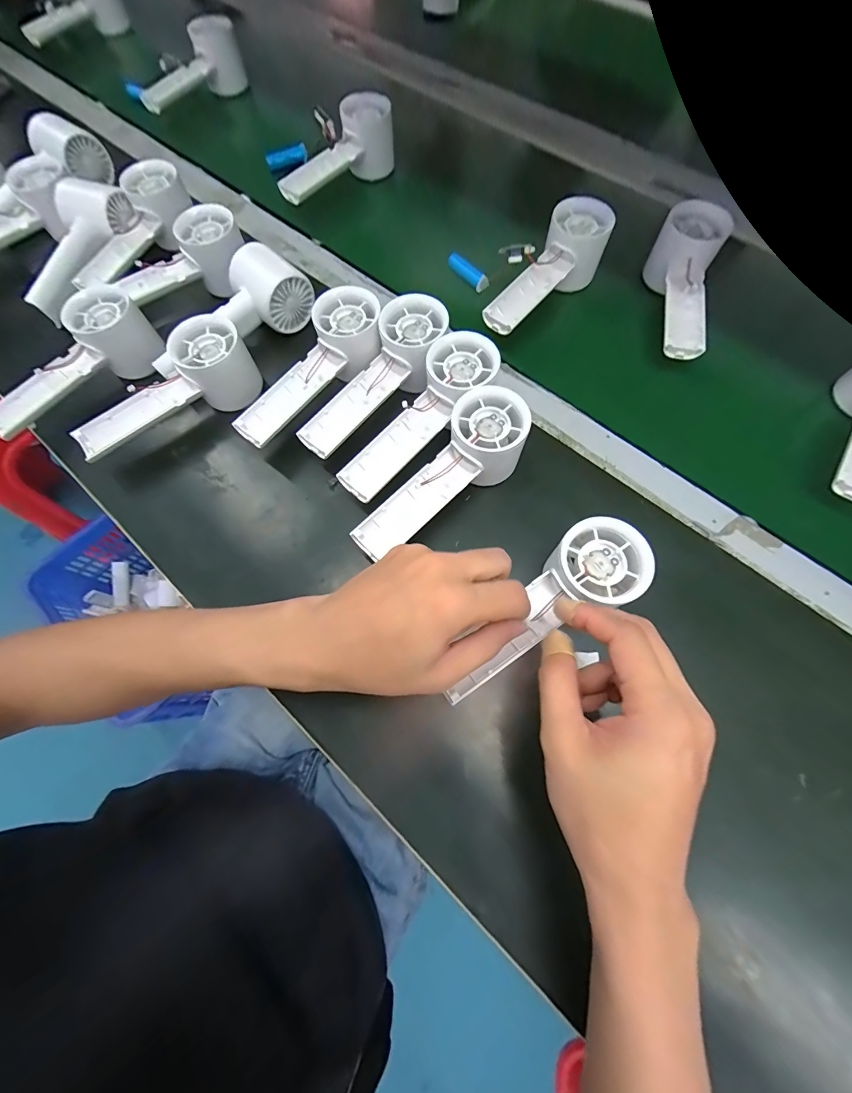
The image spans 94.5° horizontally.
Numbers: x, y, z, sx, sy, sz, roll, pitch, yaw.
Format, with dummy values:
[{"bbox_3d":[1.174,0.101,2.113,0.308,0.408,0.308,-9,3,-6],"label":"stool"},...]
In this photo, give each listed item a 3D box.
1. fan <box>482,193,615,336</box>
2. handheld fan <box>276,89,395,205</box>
[{"bbox_3d":[0.118,-0.260,0.378,0.058,0.049,0.152,33,75,13],"label":"fan"},{"bbox_3d":[-0.106,-0.448,0.450,0.148,0.062,0.045,-42,74,-12],"label":"handheld fan"}]

